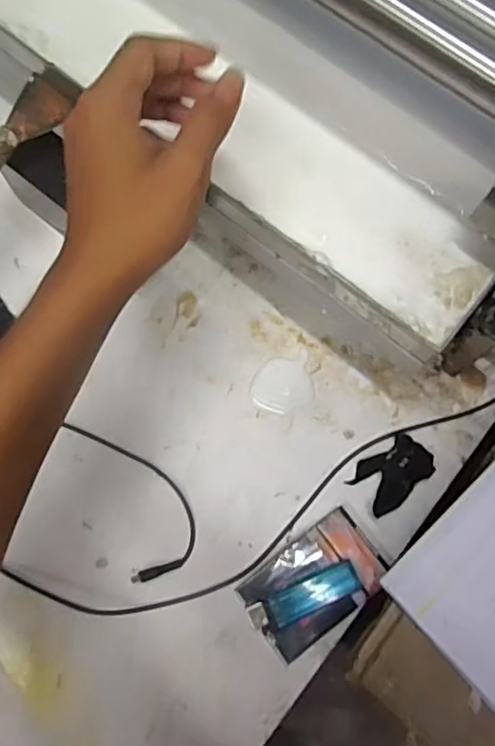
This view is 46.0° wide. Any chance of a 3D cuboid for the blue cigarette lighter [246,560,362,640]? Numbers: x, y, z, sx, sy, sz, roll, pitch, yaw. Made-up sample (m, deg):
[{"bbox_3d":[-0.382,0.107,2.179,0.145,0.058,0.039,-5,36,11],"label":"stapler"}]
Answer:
[{"bbox_3d":[0.040,0.157,0.407,0.079,0.011,0.026,-25,74,-17],"label":"blue cigarette lighter"}]

